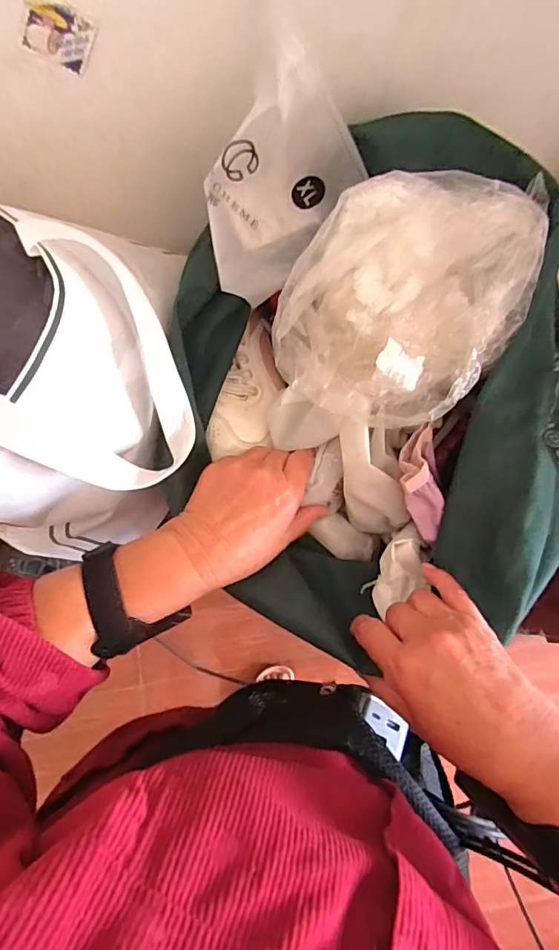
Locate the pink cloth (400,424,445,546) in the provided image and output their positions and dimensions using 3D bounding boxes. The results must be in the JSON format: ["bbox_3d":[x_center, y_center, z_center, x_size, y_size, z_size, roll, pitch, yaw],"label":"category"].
[{"bbox_3d":[0.102,0.009,0.353,0.033,0.029,0.083,-8,95,-4],"label":"pink cloth"}]

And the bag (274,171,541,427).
[{"bbox_3d":[0.072,-0.101,0.318,0.143,0.095,0.134,38,76,10],"label":"bag"}]

